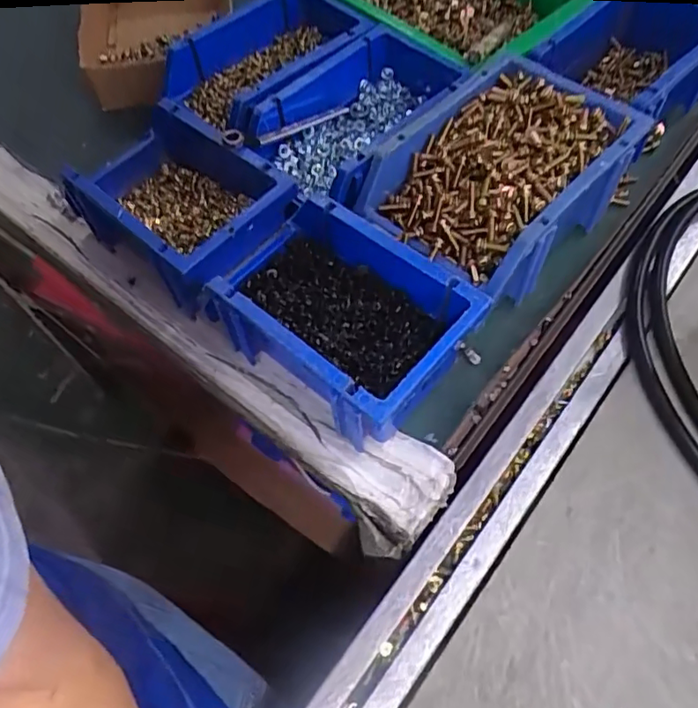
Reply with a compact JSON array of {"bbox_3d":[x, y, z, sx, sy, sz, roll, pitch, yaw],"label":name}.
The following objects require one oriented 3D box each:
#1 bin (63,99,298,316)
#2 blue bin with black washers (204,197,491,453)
[{"bbox_3d":[-0.128,-0.112,0.422,0.190,0.071,0.101,37,70,22],"label":"bin"},{"bbox_3d":[-0.010,-0.022,0.360,0.154,0.073,0.101,33,68,20],"label":"blue bin with black washers"}]

